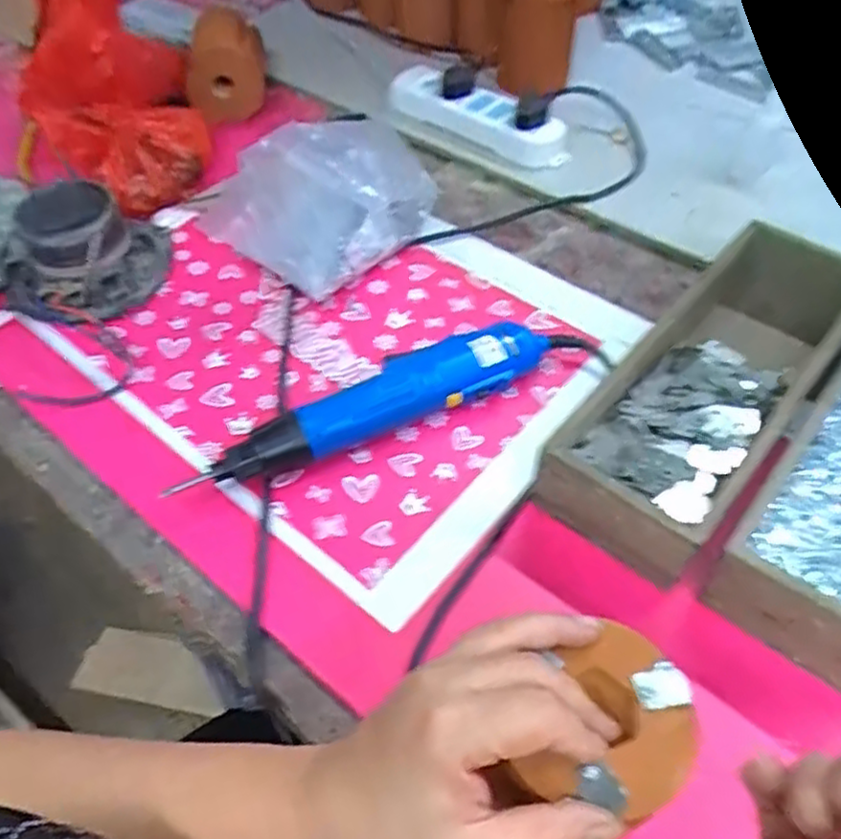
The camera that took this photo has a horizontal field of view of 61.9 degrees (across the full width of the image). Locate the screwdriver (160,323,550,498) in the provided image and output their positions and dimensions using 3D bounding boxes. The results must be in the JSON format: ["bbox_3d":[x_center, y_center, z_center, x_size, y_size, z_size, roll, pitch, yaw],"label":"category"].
[{"bbox_3d":[-0.032,-0.011,0.481,0.273,0.041,0.049,-21,55,-13],"label":"screwdriver"}]

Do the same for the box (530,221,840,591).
[{"bbox_3d":[0.206,-0.027,0.480,0.102,0.063,0.306,34,61,25],"label":"box"}]

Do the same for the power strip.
[{"bbox_3d":[0.058,-0.317,0.729,0.213,0.033,0.052,34,59,25],"label":"power strip"}]

